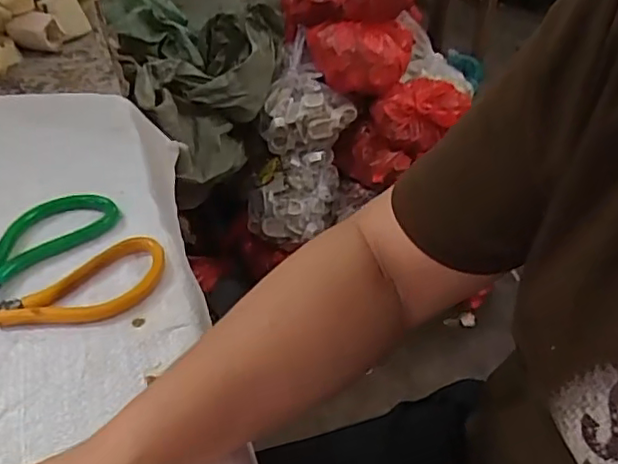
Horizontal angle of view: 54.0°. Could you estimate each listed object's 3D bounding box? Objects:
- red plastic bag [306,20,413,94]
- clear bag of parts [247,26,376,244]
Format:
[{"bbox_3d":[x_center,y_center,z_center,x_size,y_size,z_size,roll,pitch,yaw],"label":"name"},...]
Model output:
[{"bbox_3d":[0.120,-0.374,1.276,0.223,0.105,0.144,-4,43,-10],"label":"red plastic bag"},{"bbox_3d":[-0.007,-0.197,1.281,0.215,0.439,0.117,4,3,-1],"label":"clear bag of parts"}]

